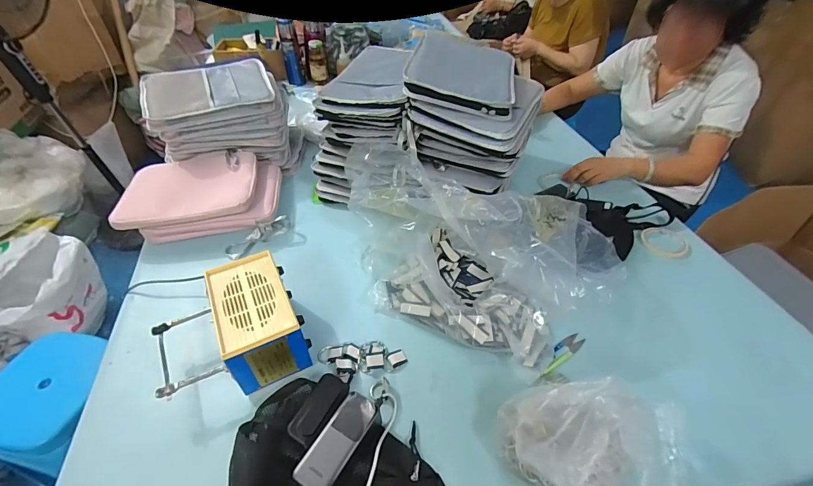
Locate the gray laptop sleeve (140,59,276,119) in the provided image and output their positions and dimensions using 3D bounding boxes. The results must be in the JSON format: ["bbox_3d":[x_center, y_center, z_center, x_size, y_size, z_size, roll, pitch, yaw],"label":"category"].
[{"bbox_3d":[-0.503,-0.396,0.947,0.297,0.029,0.225,-19,47,-17],"label":"gray laptop sleeve"}]

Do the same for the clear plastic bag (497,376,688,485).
[{"bbox_3d":[0.240,0.259,0.467,0.235,0.142,0.135,21,49,21],"label":"clear plastic bag"}]

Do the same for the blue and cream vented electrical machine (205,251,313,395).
[{"bbox_3d":[-0.242,0.128,0.628,0.117,0.121,0.187,-19,47,-18],"label":"blue and cream vented electrical machine"}]

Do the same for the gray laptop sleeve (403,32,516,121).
[{"bbox_3d":[0.122,-0.372,0.806,0.225,0.035,0.269,16,51,0],"label":"gray laptop sleeve"}]

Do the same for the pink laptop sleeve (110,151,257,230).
[{"bbox_3d":[-0.493,-0.129,0.856,0.283,0.028,0.217,-11,46,-11],"label":"pink laptop sleeve"}]

